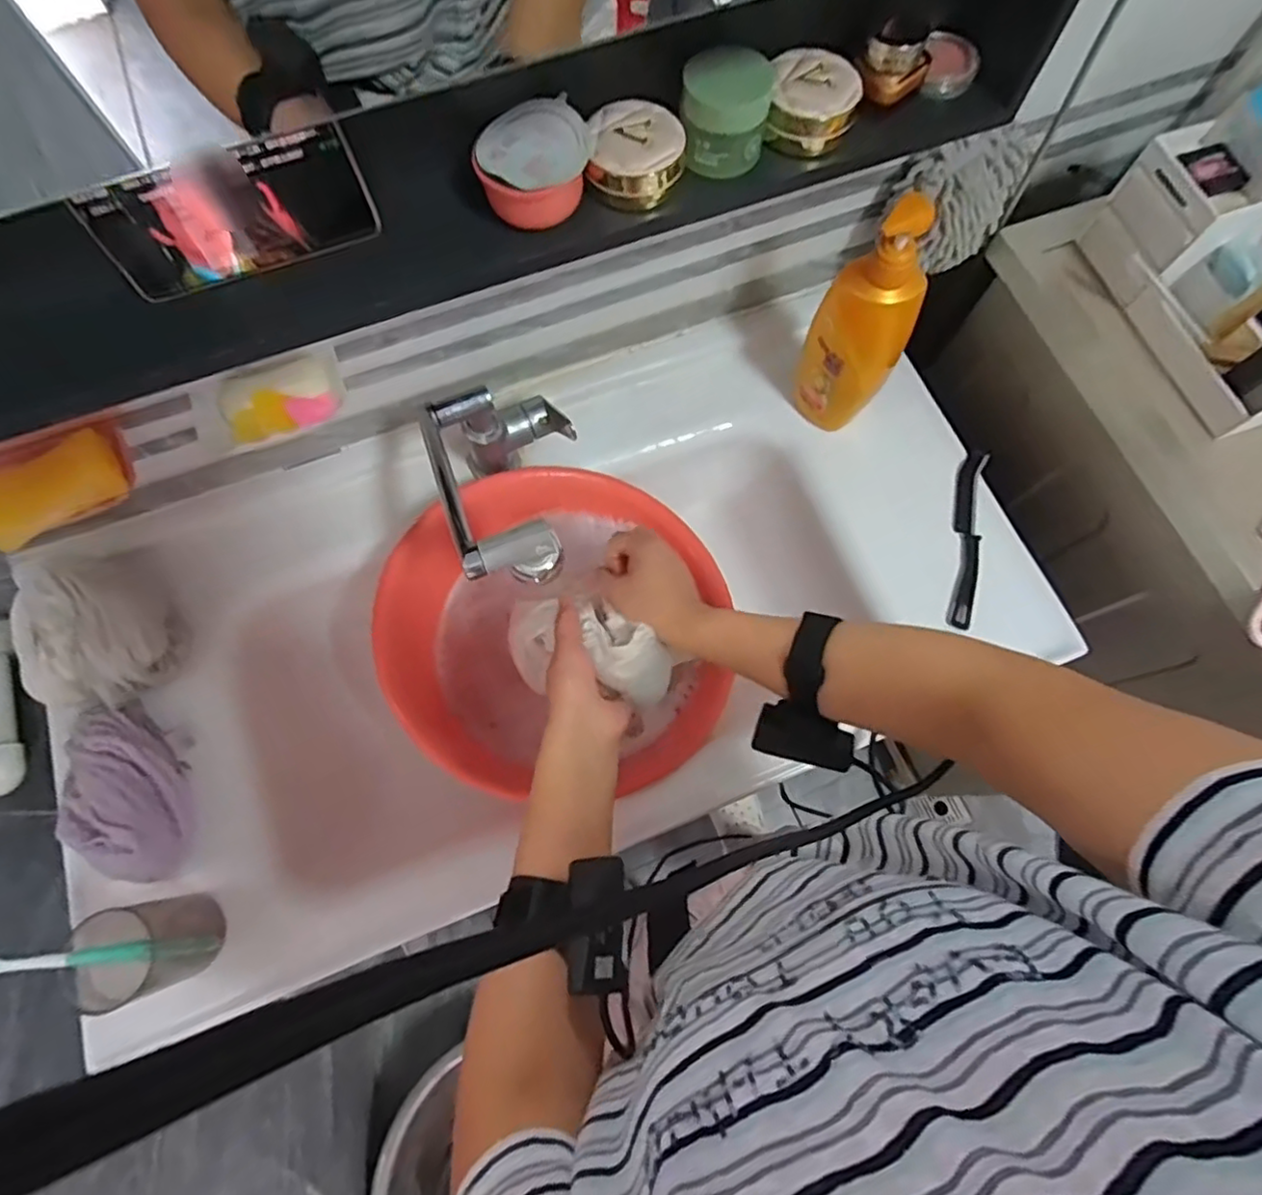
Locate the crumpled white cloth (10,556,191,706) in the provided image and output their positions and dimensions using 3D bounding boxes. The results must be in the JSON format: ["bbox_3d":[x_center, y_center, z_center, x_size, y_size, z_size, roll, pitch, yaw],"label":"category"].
[{"bbox_3d":[-0.534,0.036,0.627,0.133,0.075,0.130,-19,73,-6],"label":"crumpled white cloth"}]

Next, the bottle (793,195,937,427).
[{"bbox_3d":[0.221,-0.252,0.626,0.088,0.287,0.050,28,74,8],"label":"bottle"}]

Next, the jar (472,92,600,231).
[{"bbox_3d":[-0.066,-0.305,0.446,0.075,0.047,0.079,0,72,0],"label":"jar"}]

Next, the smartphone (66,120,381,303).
[{"bbox_3d":[-0.259,-0.251,0.418,0.167,0.073,0.009,-21,59,-4],"label":"smartphone"}]

